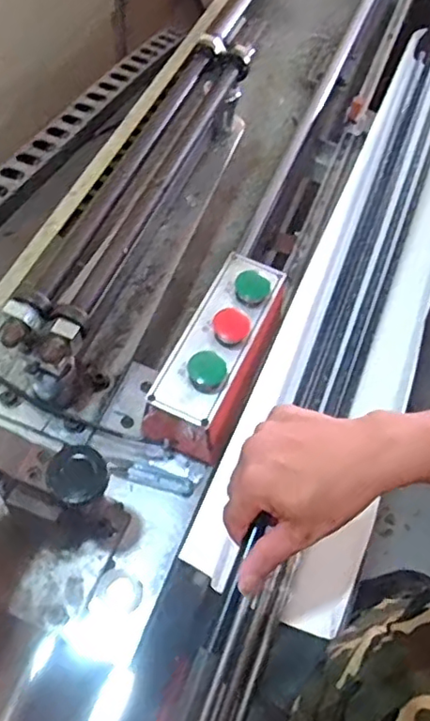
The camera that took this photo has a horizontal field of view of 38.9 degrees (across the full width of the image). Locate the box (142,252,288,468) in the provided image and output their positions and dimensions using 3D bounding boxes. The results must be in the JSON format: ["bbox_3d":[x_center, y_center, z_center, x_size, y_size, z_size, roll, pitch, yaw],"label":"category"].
[{"bbox_3d":[0.011,-0.006,0.680,0.089,0.093,0.229,21,61,14],"label":"box"}]

